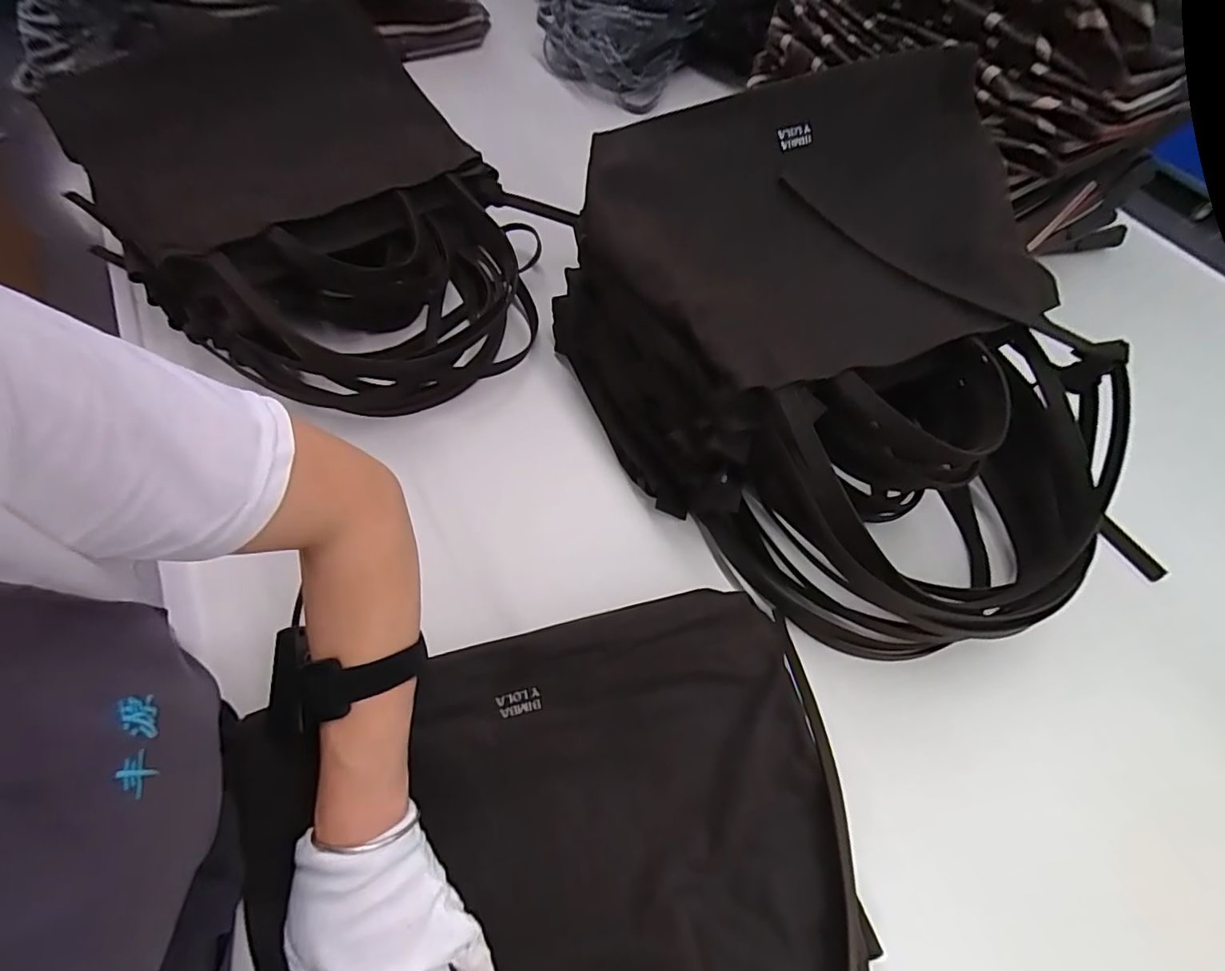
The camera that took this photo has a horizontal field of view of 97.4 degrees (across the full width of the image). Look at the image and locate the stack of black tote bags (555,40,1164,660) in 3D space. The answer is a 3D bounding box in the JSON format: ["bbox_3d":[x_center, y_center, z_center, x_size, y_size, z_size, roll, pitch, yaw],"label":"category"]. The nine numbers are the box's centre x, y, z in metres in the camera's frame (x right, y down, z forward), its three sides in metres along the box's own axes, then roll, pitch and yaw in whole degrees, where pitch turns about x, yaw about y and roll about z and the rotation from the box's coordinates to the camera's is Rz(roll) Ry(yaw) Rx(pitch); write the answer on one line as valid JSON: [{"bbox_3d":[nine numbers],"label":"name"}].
[{"bbox_3d":[0.220,-0.107,0.514,0.420,0.251,0.488,-16,62,-14],"label":"stack of black tote bags"}]

